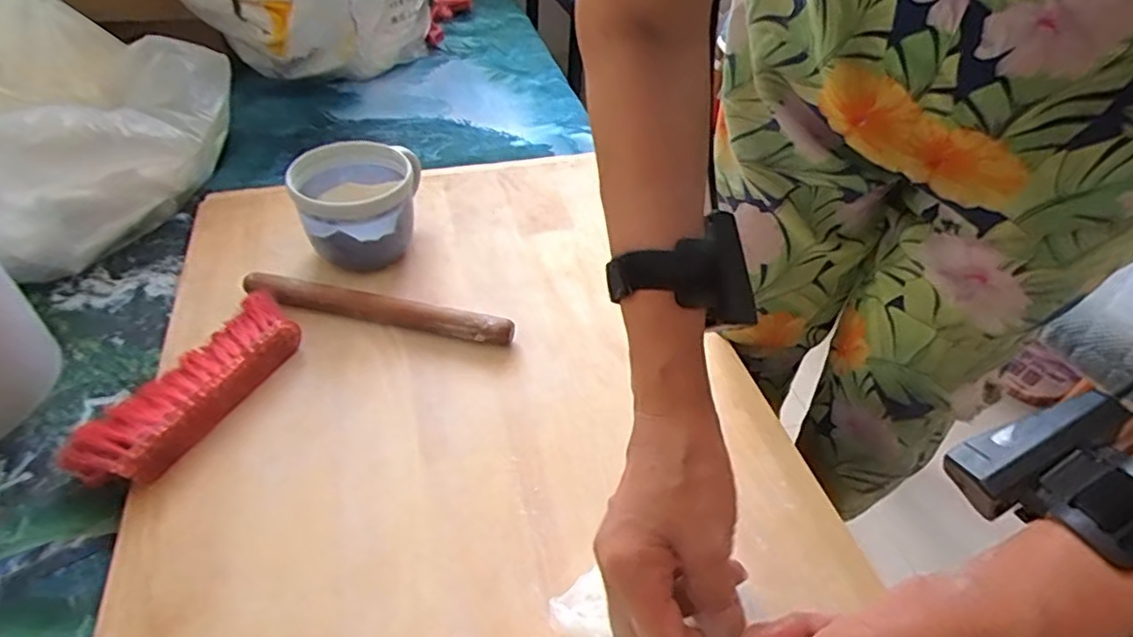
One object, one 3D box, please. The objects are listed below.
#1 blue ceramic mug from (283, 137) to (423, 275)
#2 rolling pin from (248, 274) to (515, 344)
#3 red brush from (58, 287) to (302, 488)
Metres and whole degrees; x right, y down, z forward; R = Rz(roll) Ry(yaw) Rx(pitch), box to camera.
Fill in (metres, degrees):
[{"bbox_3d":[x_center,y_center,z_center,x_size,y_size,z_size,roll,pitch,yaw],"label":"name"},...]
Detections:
[{"bbox_3d":[-0.218,-0.112,0.639,0.113,0.099,0.122,-1,44,-7],"label":"blue ceramic mug"},{"bbox_3d":[-0.180,-0.006,0.582,0.259,0.026,0.021,10,44,6],"label":"rolling pin"},{"bbox_3d":[-0.309,0.053,0.508,0.074,0.038,0.197,20,46,15],"label":"red brush"}]

